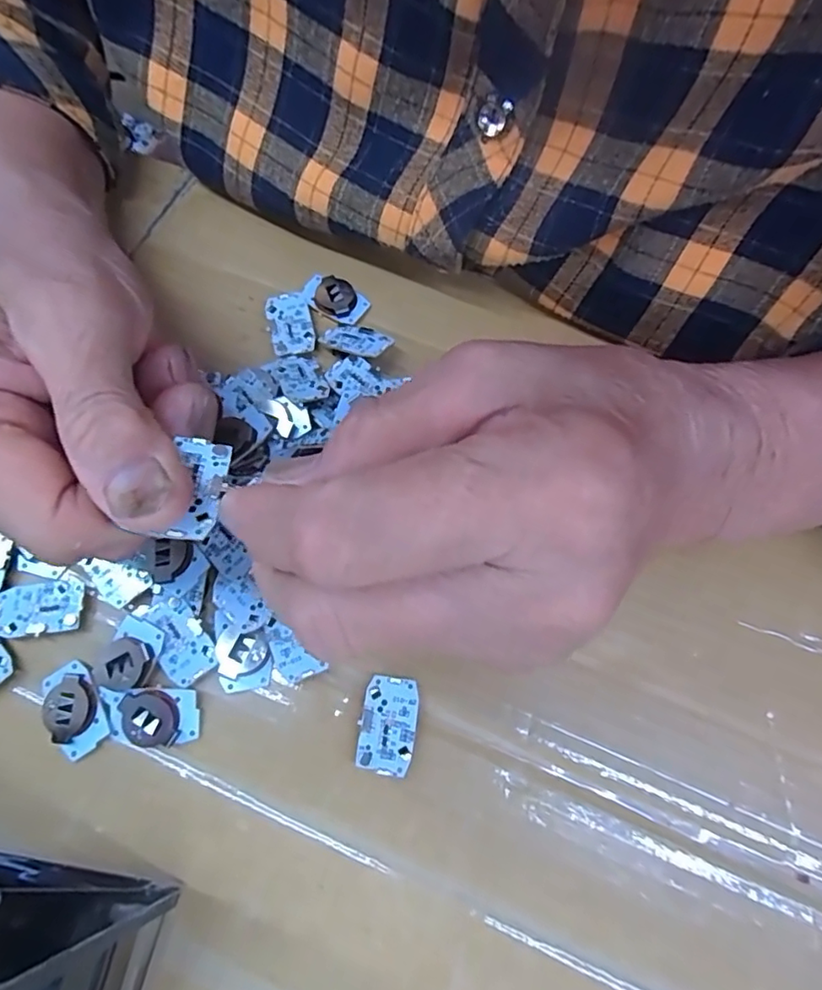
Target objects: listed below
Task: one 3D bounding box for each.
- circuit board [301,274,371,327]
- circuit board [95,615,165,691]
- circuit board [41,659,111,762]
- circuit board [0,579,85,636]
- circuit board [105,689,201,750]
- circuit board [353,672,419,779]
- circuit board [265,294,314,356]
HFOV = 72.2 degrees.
[{"bbox_3d":[-0.034,-0.087,0.247,0.028,0.005,0.016,31,72,11],"label":"circuit board"},{"bbox_3d":[-0.096,0.055,0.192,0.017,0.004,0.023,25,72,9],"label":"circuit board"},{"bbox_3d":[-0.113,0.072,0.189,0.018,0.004,0.029,-27,72,-10],"label":"circuit board"},{"bbox_3d":[-0.131,0.039,0.197,0.030,0.004,0.017,-8,70,-3],"label":"circuit board"},{"bbox_3d":[-0.086,0.074,0.188,0.030,0.004,0.018,1,70,0],"label":"circuit board"},{"bbox_3d":[-0.008,0.076,0.187,0.019,0.004,0.029,10,67,4],"label":"circuit board"},{"bbox_3d":[-0.052,-0.073,0.243,0.017,0.006,0.028,-14,70,-6],"label":"circuit board"}]

